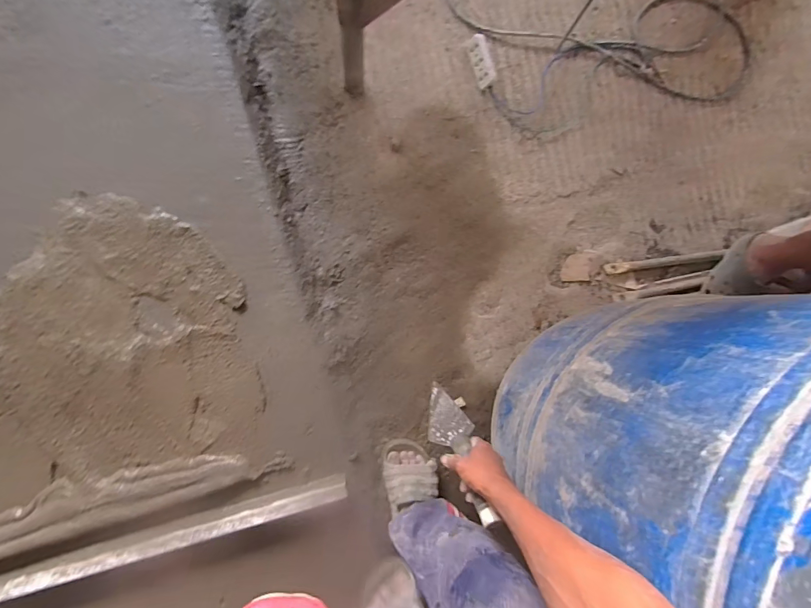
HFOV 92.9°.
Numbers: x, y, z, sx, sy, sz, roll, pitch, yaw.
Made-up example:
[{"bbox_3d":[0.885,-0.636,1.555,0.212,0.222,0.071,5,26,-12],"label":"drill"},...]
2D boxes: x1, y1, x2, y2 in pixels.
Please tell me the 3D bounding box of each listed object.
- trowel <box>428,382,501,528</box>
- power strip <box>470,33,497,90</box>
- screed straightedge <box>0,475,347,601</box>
[{"bbox_3d":[0.086,0.231,0.650,0.075,0.253,0.060,-9,114,-8],"label":"trowel"},{"bbox_3d":[0.178,-0.565,0.899,0.043,0.038,0.119,-15,90,-8],"label":"power strip"},{"bbox_3d":[-0.745,0.519,0.686,1.311,0.036,0.039,-14,91,-7],"label":"screed straightedge"}]

